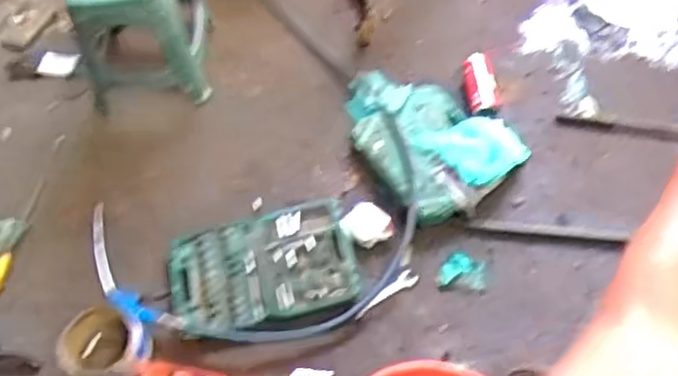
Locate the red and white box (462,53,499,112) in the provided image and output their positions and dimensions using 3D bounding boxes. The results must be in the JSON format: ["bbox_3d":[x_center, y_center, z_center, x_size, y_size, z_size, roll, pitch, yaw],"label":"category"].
[{"bbox_3d":[0.348,-0.266,1.776,0.077,0.033,0.149,-5,71,-2],"label":"red and white box"}]

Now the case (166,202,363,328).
[{"bbox_3d":[-0.169,0.164,1.543,0.390,0.038,0.251,-16,55,-3],"label":"case"}]

